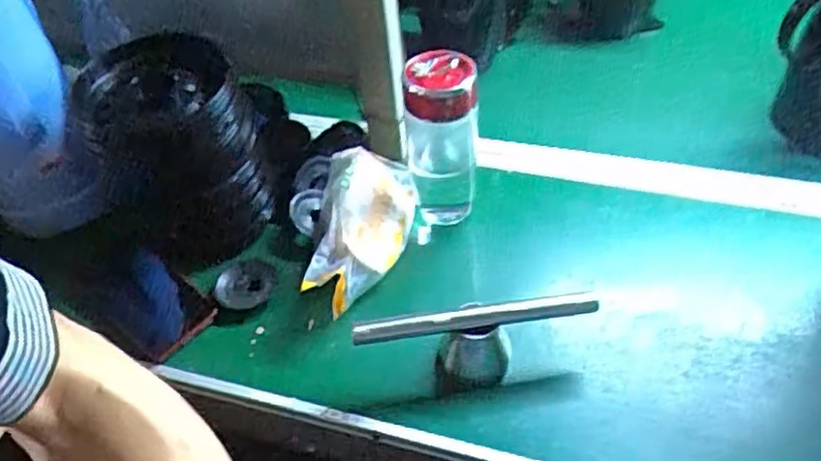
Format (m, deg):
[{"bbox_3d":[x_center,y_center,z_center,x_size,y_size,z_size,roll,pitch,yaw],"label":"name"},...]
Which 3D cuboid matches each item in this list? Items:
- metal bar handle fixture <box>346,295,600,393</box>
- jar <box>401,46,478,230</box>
[{"bbox_3d":[0.059,0.095,0.571,0.203,0.074,0.046,-11,47,-3],"label":"metal bar handle fixture"},{"bbox_3d":[0.032,-0.090,0.675,0.067,0.172,0.061,-3,47,4],"label":"jar"}]

